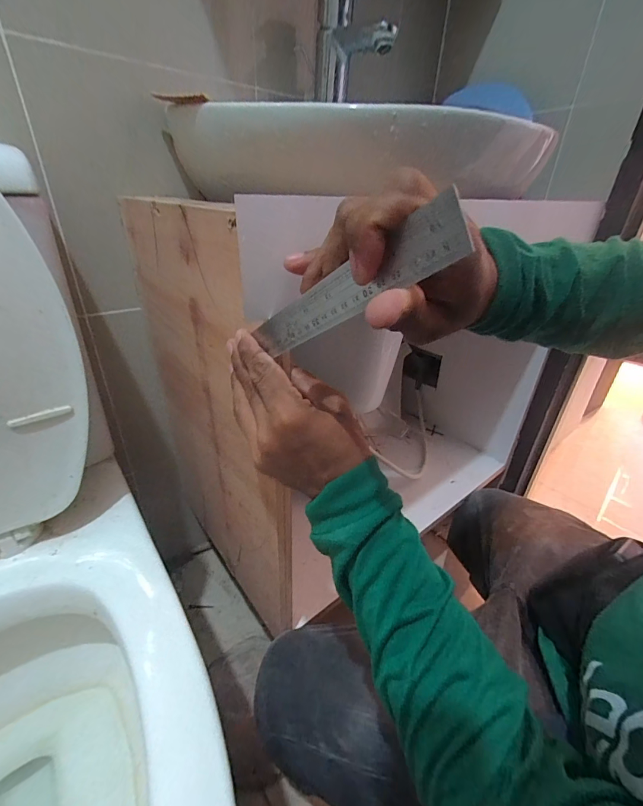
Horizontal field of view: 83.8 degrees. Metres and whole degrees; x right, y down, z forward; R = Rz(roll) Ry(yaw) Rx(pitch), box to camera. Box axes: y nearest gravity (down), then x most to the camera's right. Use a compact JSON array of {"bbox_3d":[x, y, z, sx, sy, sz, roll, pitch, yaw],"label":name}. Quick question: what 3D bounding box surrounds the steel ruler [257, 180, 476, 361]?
[{"bbox_3d":[0.005,-0.059,0.212,0.004,0.028,0.182,-21,5,-35],"label":"steel ruler"}]

